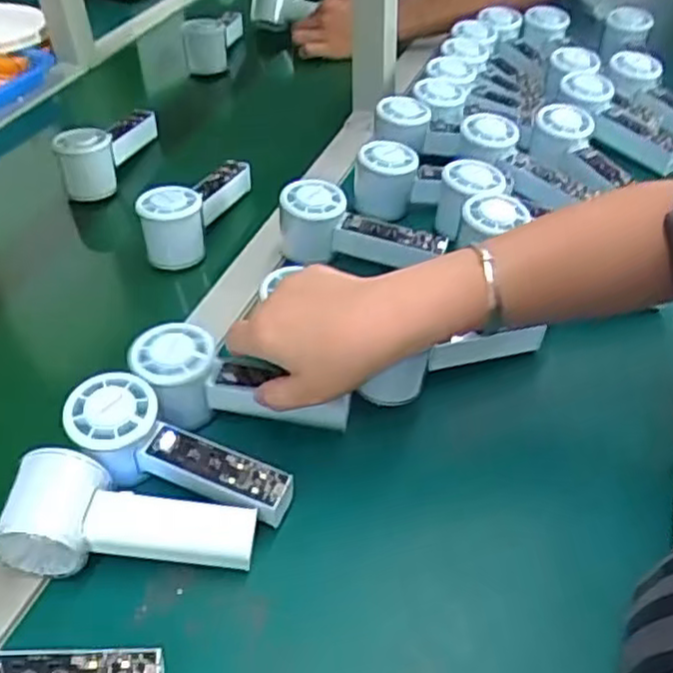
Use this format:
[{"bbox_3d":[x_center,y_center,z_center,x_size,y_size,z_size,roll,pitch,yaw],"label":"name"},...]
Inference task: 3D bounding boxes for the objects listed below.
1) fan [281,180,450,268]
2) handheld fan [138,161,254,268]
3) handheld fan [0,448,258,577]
[{"bbox_3d":[0.019,-0.094,0.638,0.151,0.067,0.049,9,44,10],"label":"fan"},{"bbox_3d":[-0.137,-0.131,0.686,0.049,0.060,0.159,12,45,14],"label":"handheld fan"},{"bbox_3d":[-0.124,0.113,0.434,0.142,0.049,0.055,9,42,-11],"label":"handheld fan"}]

